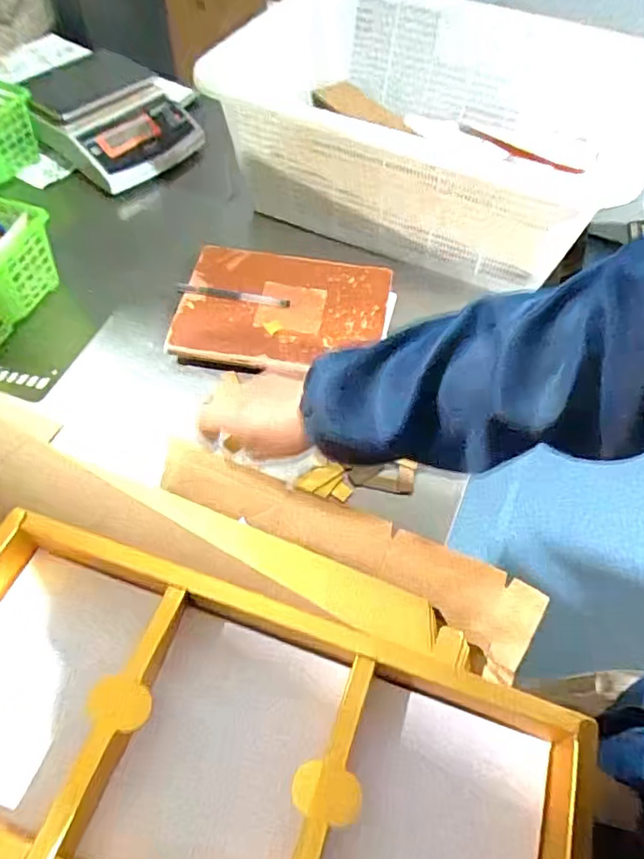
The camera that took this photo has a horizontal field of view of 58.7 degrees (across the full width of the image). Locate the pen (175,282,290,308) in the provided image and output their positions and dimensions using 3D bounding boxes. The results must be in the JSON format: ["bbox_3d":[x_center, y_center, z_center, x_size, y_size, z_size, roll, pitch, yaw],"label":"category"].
[{"bbox_3d":[-0.115,-0.170,0.723,0.147,0.009,0.016,11,56,4],"label":"pen"}]

